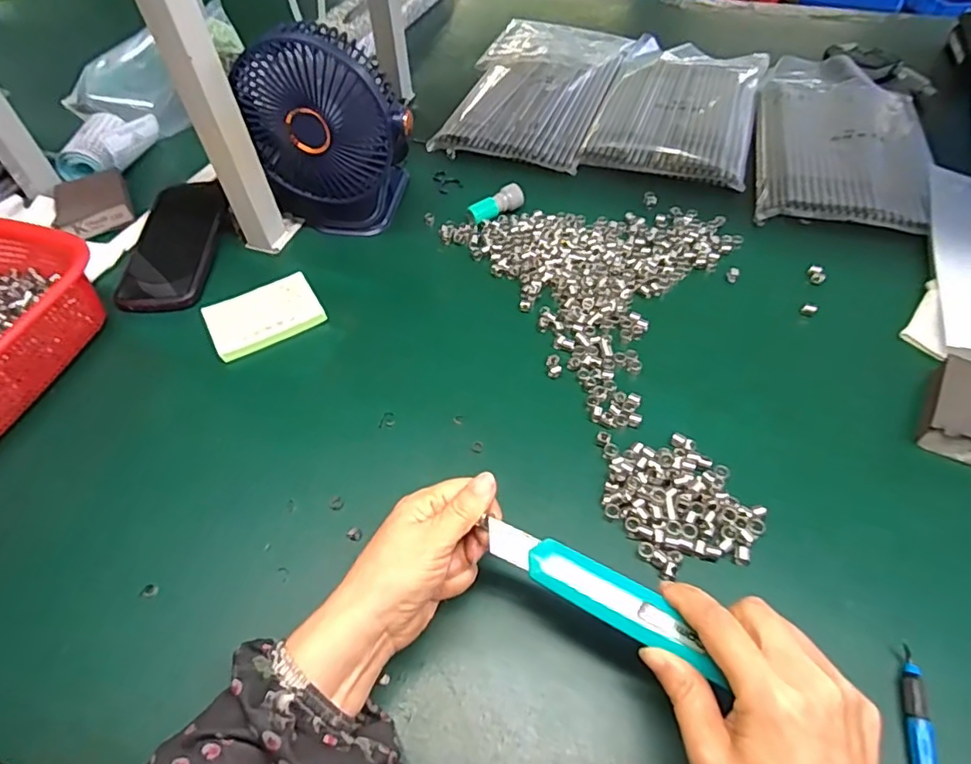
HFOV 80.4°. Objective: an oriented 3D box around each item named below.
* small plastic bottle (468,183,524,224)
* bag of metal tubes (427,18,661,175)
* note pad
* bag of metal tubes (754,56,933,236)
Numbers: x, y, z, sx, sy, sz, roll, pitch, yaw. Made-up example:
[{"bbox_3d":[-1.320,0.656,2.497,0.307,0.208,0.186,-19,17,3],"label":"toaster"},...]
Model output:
[{"bbox_3d":[0.011,-0.185,0.597,0.061,0.021,0.021,-30,56,-19],"label":"small plastic bottle"},{"bbox_3d":[0.078,-0.392,0.750,0.207,0.031,0.326,15,54,14],"label":"bag of metal tubes"},{"bbox_3d":[-0.198,-0.059,0.515,0.094,0.012,0.065,-26,55,-17],"label":"note pad"},{"bbox_3d":[0.408,-0.288,0.664,0.176,0.021,0.334,11,53,12],"label":"bag of metal tubes"}]

